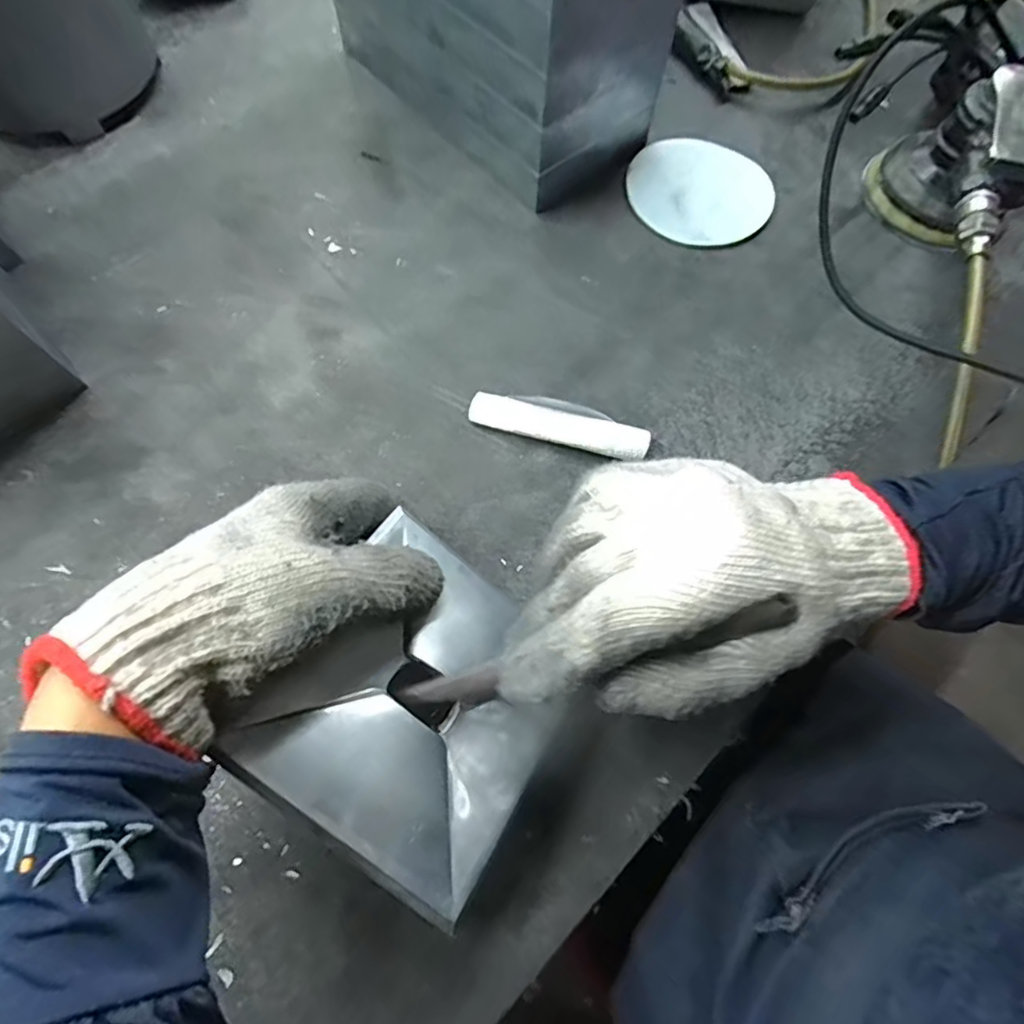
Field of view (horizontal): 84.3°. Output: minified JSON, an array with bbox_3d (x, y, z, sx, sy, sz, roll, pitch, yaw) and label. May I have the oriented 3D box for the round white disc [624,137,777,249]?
[{"bbox_3d":[0.154,-0.264,0.462,0.115,0.008,0.115,1,68,-2],"label":"round white disc"}]

